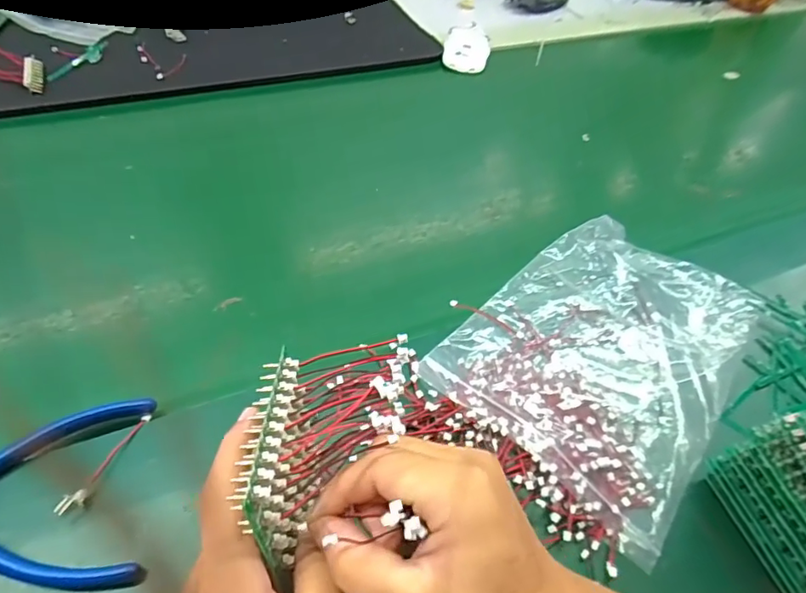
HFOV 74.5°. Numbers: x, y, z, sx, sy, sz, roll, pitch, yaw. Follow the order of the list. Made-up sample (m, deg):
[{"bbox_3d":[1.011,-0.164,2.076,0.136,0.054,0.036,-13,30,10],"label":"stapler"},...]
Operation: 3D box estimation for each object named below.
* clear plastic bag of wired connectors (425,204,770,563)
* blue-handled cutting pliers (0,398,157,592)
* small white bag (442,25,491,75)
[{"bbox_3d":[0.149,0.030,0.380,0.164,0.026,0.235,34,55,21],"label":"clear plastic bag of wired connectors"},{"bbox_3d":[-0.209,0.109,0.282,0.134,0.018,0.101,-5,51,-11],"label":"blue-handled cutting pliers"},{"bbox_3d":[0.082,-0.319,0.682,0.058,0.021,0.086,11,50,3],"label":"small white bag"}]

